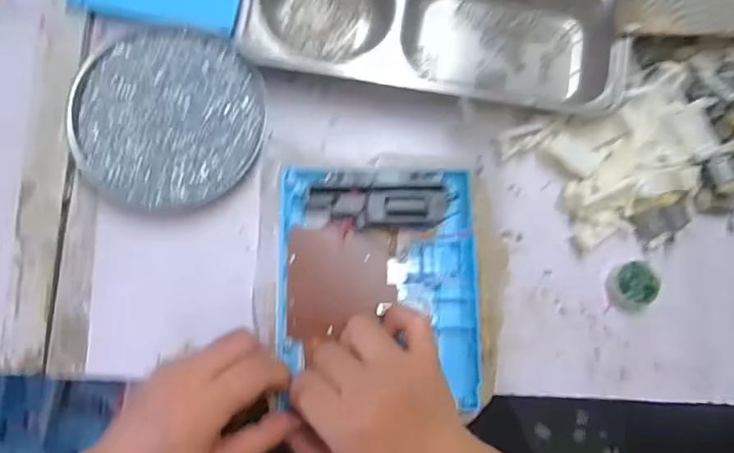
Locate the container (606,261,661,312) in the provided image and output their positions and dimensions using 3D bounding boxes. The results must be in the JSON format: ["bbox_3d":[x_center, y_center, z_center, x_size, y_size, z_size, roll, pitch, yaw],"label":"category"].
[{"bbox_3d":[0.203,0.045,0.423,0.039,0.018,0.036,0,83,-3],"label":"container"}]

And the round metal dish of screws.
[{"bbox_3d":[-0.145,-0.078,0.415,0.133,0.014,0.129,0,83,-3],"label":"round metal dish of screws"}]

